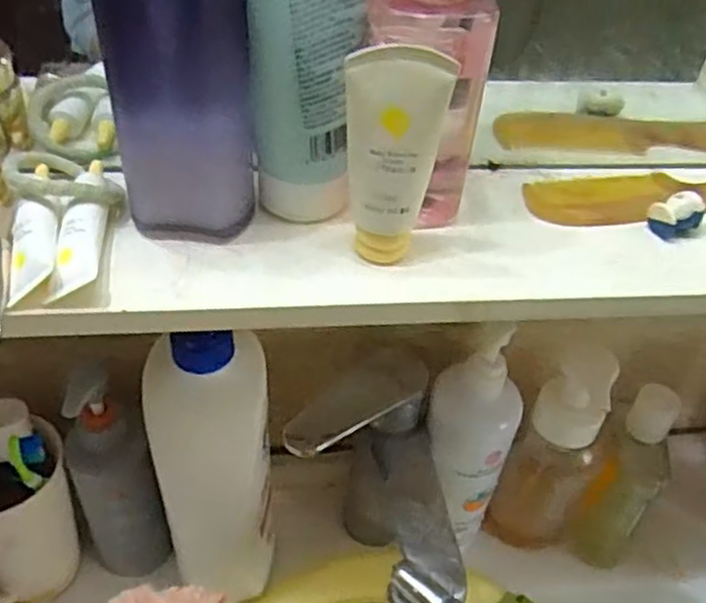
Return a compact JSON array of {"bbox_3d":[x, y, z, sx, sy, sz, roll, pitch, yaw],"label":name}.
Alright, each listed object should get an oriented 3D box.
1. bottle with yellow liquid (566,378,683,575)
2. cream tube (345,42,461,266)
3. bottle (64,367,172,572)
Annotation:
[{"bbox_3d":[0.201,0.137,0.537,0.052,0.165,0.052,26,48,19],"label":"bottle with yellow liquid"},{"bbox_3d":[0.017,-0.061,0.316,0.042,0.097,0.021,6,44,0],"label":"cream tube"},{"bbox_3d":[-0.162,0.123,0.482,0.048,0.188,0.048,-18,49,-23],"label":"bottle"}]

